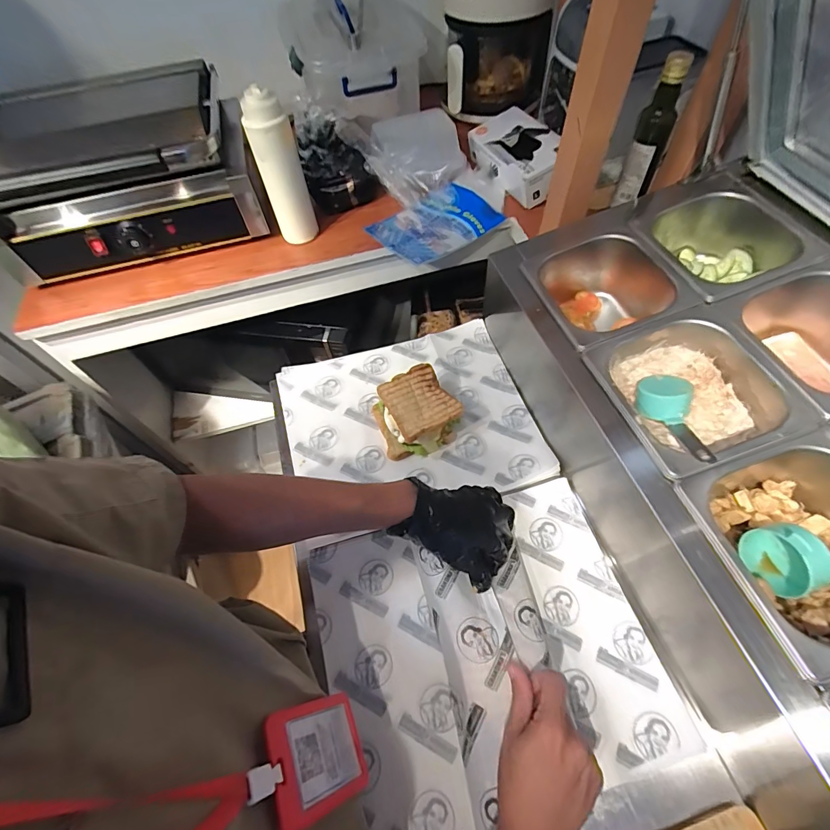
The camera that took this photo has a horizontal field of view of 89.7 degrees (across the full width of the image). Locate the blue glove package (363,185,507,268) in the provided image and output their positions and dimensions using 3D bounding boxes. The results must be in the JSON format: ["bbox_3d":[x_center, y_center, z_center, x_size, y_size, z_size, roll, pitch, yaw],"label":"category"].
[{"bbox_3d":[0.035,-0.345,0.752,0.199,0.028,0.141,-35,68,-8],"label":"blue glove package"}]

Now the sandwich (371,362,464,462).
[{"bbox_3d":[-0.001,-0.002,0.600,0.109,0.066,0.103,-27,60,-12],"label":"sandwich"}]

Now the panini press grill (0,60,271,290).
[{"bbox_3d":[-0.513,-0.418,0.728,0.432,0.183,0.354,-17,58,-6],"label":"panini press grill"}]

